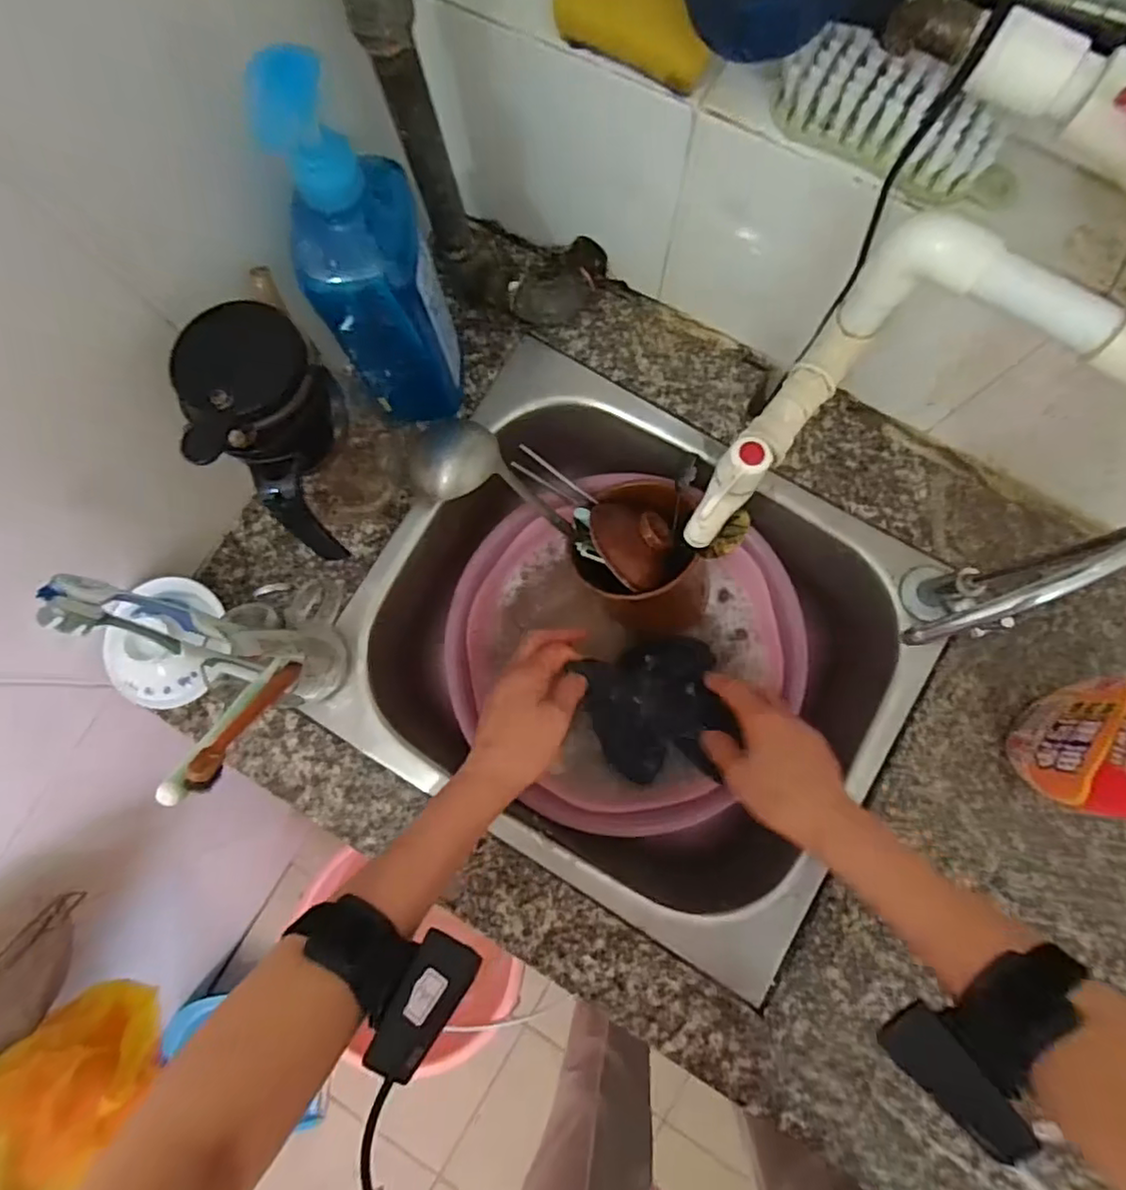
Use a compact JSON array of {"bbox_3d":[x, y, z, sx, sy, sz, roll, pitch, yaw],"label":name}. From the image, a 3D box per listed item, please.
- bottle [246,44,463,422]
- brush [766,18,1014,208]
[{"bbox_3d":[-0.120,-0.202,0.409,0.076,0.267,0.072,-19,80,-1],"label":"bottle"},{"bbox_3d":[0.184,-0.256,0.343,0.136,0.037,0.044,33,84,7],"label":"brush"}]

